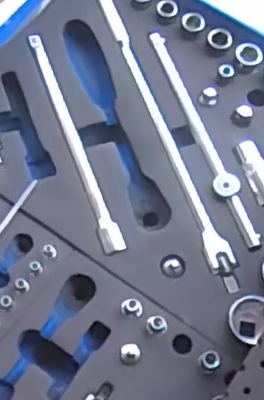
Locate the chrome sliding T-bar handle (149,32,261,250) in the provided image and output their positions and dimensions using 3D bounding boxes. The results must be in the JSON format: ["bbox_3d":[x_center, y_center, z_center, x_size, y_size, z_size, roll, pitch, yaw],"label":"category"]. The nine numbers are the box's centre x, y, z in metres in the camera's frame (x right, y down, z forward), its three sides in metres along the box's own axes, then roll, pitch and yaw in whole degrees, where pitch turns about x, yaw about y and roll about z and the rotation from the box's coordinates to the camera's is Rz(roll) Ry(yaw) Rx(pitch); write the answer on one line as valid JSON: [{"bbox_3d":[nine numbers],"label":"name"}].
[{"bbox_3d":[0.067,-0.064,0.659,0.023,0.021,0.246,-15,66,-11],"label":"chrome sliding T-bar handle"}]

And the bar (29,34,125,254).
[{"bbox_3d":[-0.056,-0.060,0.645,0.017,0.015,0.242,-17,66,-12],"label":"bar"}]

